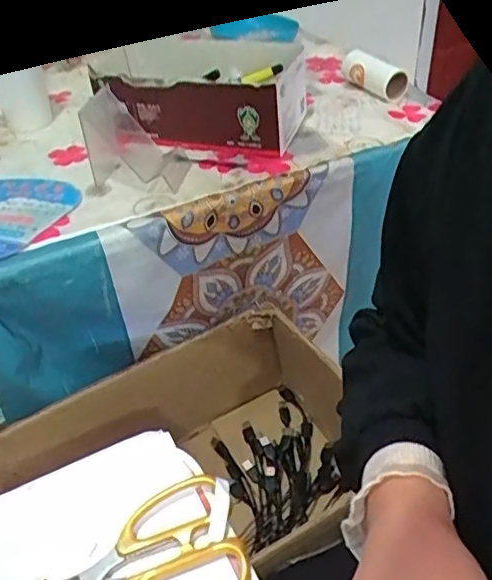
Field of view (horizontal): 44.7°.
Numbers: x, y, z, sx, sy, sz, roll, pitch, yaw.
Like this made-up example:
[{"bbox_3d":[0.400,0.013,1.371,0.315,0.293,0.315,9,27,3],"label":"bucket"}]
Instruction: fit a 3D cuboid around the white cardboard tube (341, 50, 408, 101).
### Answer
[{"bbox_3d":[0.181,-0.314,0.865,0.050,0.047,0.100,-19,43,-17],"label":"white cardboard tube"}]

